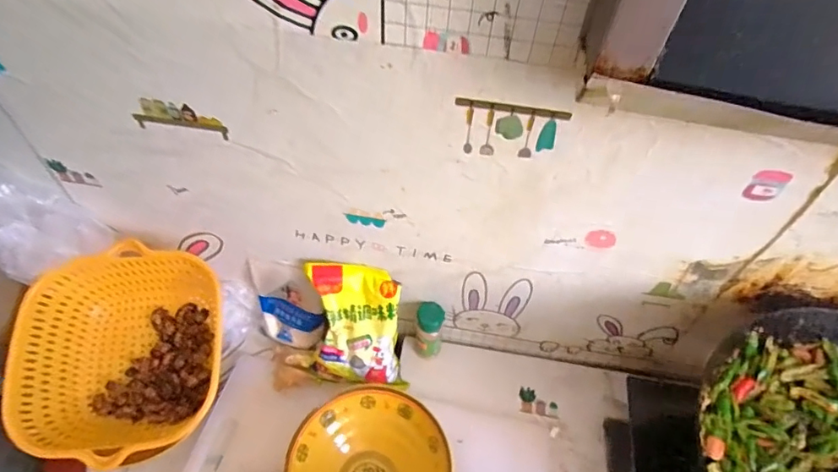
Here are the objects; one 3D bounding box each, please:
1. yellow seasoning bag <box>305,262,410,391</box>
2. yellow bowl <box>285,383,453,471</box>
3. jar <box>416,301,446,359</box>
[{"bbox_3d":[-0.085,0.121,0.649,0.128,0.174,0.043,4,11,4],"label":"yellow seasoning bag"},{"bbox_3d":[-0.057,0.273,0.567,0.174,0.064,0.186,1,52,-2],"label":"yellow bowl"},{"bbox_3d":[0.016,0.131,0.686,0.036,0.106,0.043,8,52,4],"label":"jar"}]

